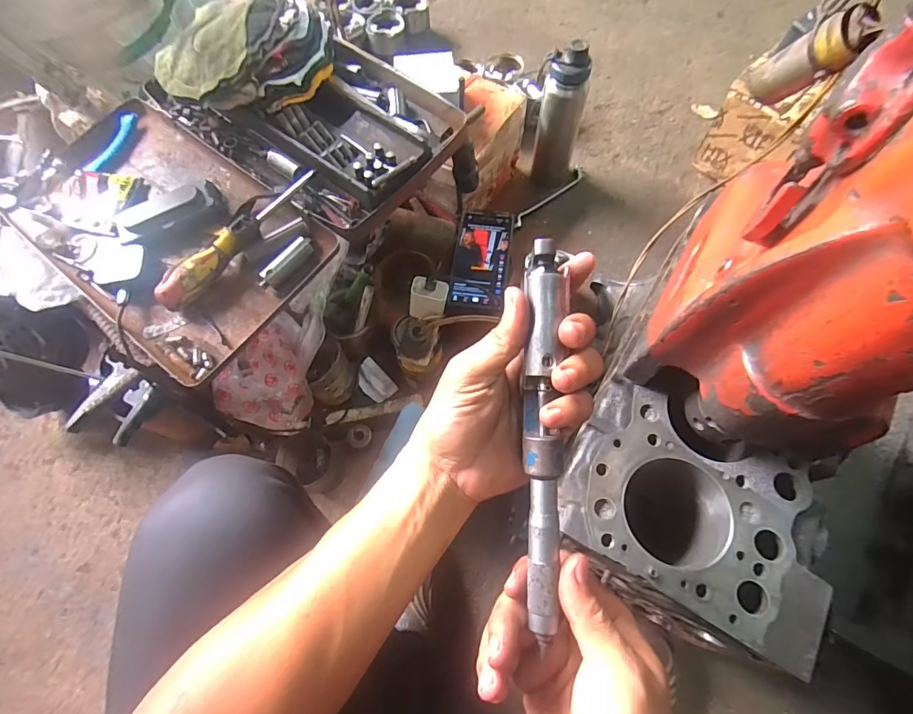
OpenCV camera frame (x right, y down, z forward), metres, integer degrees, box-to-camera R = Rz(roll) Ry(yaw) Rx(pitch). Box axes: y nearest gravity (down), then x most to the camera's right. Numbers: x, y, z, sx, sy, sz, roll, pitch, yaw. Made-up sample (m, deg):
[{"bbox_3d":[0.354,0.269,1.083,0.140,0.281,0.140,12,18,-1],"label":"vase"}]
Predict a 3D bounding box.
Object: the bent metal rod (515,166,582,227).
[{"bbox_3d":[0.192,-0.332,0.949,0.213,0.022,0.020,-42,72,-15],"label":"bent metal rod"}]

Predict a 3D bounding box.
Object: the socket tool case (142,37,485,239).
[{"bbox_3d":[-0.164,-0.285,0.526,0.311,0.040,0.210,36,72,15],"label":"socket tool case"}]

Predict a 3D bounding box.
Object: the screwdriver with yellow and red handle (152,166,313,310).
[{"bbox_3d":[-0.218,-0.120,0.461,0.030,0.038,0.192,40,73,17],"label":"screwdriver with yellow and red handle"}]

